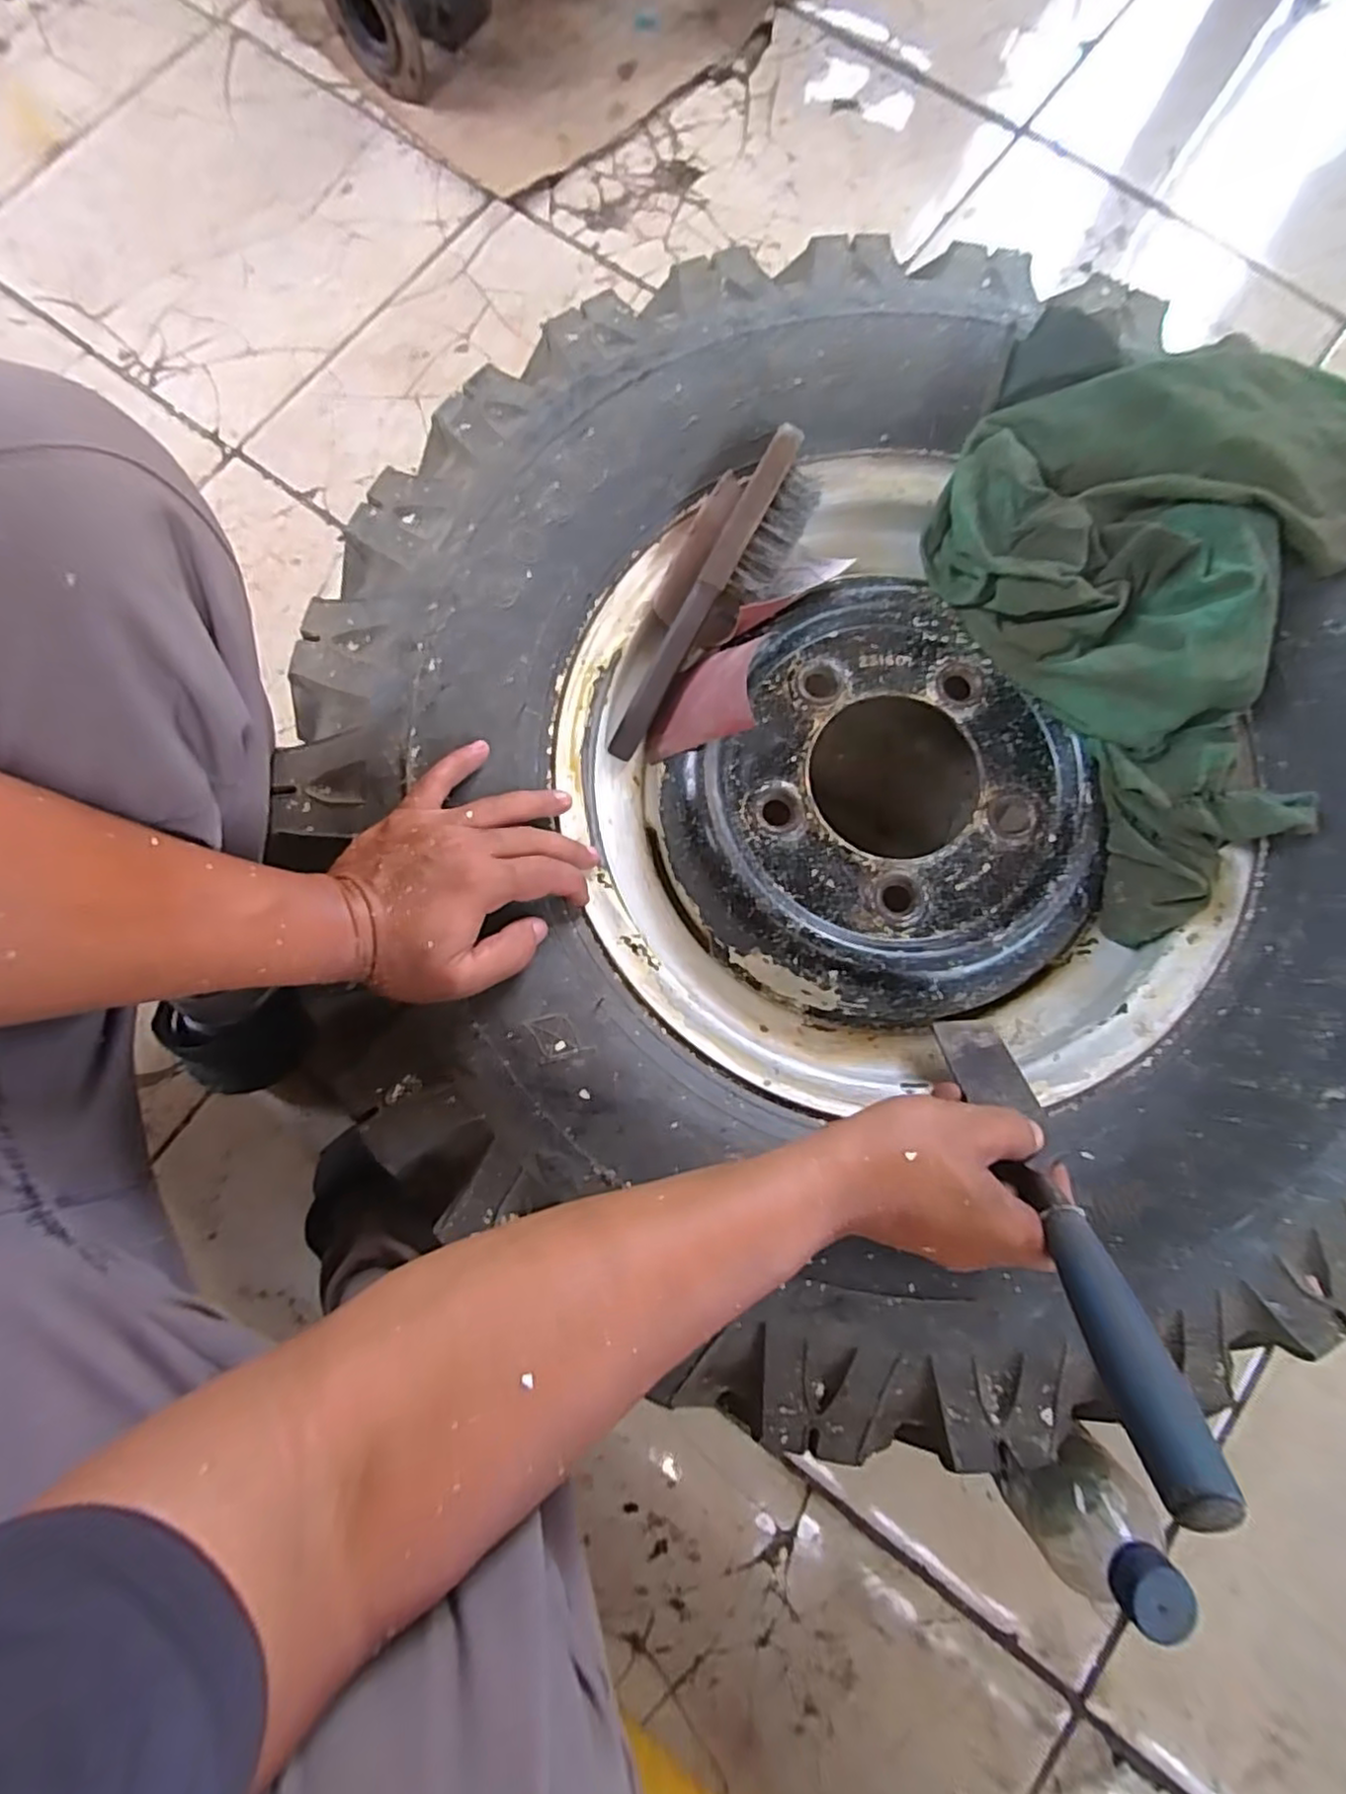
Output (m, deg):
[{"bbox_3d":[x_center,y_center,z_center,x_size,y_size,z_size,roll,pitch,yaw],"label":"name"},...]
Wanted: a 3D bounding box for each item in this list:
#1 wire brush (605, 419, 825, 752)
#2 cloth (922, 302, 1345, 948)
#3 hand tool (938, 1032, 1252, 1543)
[{"bbox_3d":[0.025,-0.190,0.461,0.042,0.027,0.224,37,103,6],"label":"wire brush"},{"bbox_3d":[0.341,-0.193,0.441,0.268,0.089,0.357,-20,80,-5],"label":"cloth"},{"bbox_3d":[0.175,0.137,0.329,0.036,0.250,0.019,10,115,1],"label":"hand tool"}]

